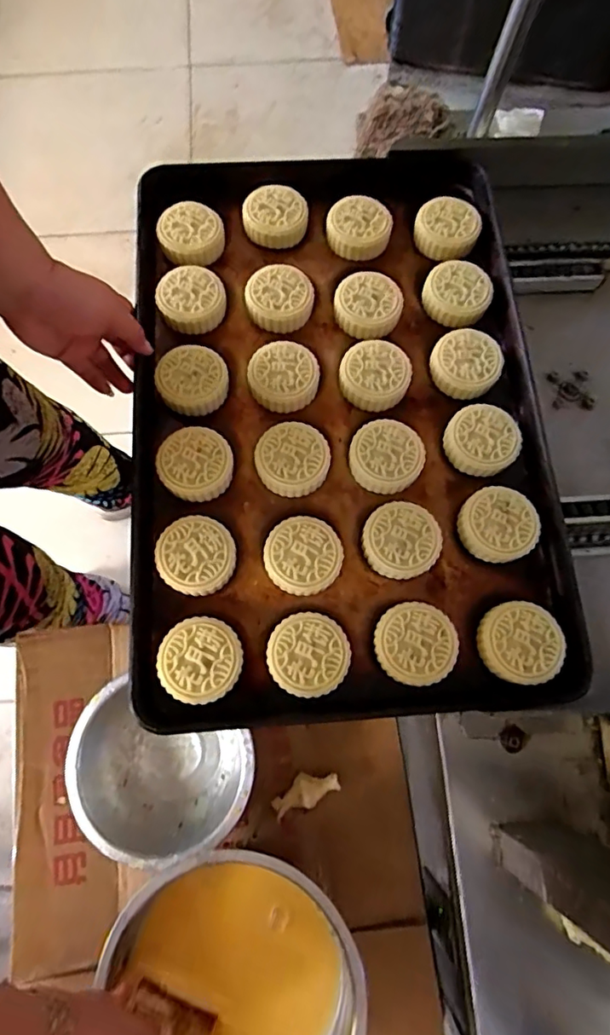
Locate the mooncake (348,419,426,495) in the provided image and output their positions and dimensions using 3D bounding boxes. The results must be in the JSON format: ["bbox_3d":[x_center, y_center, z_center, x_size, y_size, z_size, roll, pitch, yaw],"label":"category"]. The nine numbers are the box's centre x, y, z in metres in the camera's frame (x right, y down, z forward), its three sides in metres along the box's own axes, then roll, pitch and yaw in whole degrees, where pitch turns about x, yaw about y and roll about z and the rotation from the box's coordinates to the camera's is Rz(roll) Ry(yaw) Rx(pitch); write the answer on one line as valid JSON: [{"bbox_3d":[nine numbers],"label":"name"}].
[{"bbox_3d":[0.080,-0.060,0.511,0.071,0.018,0.069,0,76,0],"label":"mooncake"}]

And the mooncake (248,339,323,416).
[{"bbox_3d":[-0.022,-0.143,0.529,0.069,0.020,0.068,0,76,0],"label":"mooncake"}]

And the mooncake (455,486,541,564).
[{"bbox_3d":[0.184,0.006,0.494,0.072,0.017,0.068,0,76,0],"label":"mooncake"}]

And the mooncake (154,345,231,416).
[{"bbox_3d":[-0.113,-0.140,0.528,0.071,0.023,0.067,0,76,0],"label":"mooncake"}]

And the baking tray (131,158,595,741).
[{"bbox_3d":[0.032,-0.115,0.527,0.396,0.045,0.589,-5,76,-2],"label":"baking tray"}]

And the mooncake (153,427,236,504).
[{"bbox_3d":[-0.104,-0.051,0.502,0.070,0.020,0.068,0,76,0],"label":"mooncake"}]

